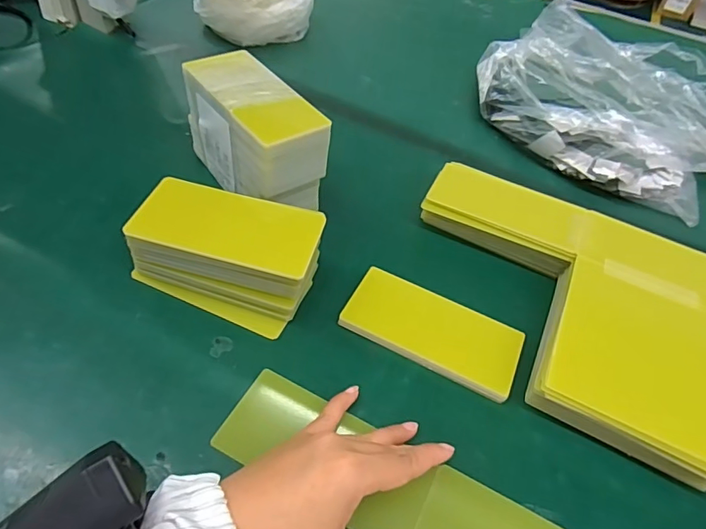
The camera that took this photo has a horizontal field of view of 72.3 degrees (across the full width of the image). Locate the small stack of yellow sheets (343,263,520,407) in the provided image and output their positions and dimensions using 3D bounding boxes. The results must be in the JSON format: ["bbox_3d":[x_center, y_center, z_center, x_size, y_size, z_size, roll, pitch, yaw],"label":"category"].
[{"bbox_3d":[0.066,0.055,0.403,0.143,0.015,0.063,25,51,13],"label":"small stack of yellow sheets"}]

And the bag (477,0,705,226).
[{"bbox_3d":[0.320,-0.230,0.629,0.303,0.110,0.288,21,50,10],"label":"bag"}]

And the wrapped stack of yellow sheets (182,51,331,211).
[{"bbox_3d":[-0.094,-0.120,0.462,0.067,0.105,0.149,-30,59,-29],"label":"wrapped stack of yellow sheets"}]

